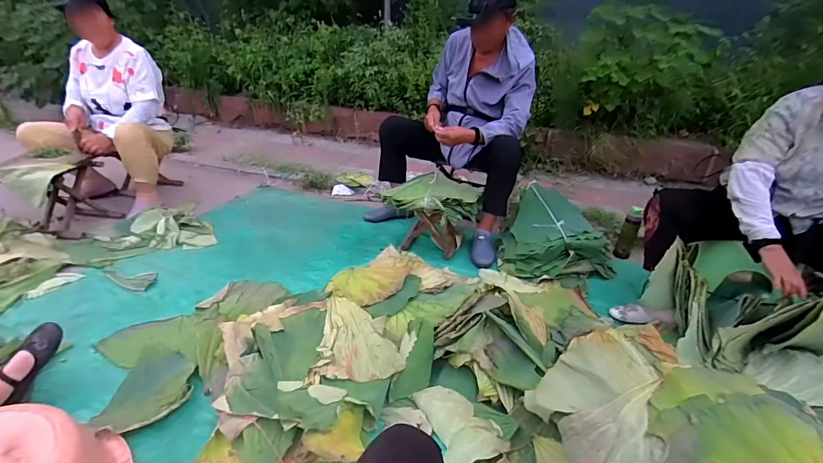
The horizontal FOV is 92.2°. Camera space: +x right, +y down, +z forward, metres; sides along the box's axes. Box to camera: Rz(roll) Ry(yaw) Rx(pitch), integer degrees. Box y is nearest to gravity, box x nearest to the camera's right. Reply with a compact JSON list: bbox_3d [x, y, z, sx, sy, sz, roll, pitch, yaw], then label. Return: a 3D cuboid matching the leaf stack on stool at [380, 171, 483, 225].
[{"bbox_3d":[0.098,-0.156,1.756,0.386,0.100,0.344,15,30,23],"label":"leaf stack on stool"}]

